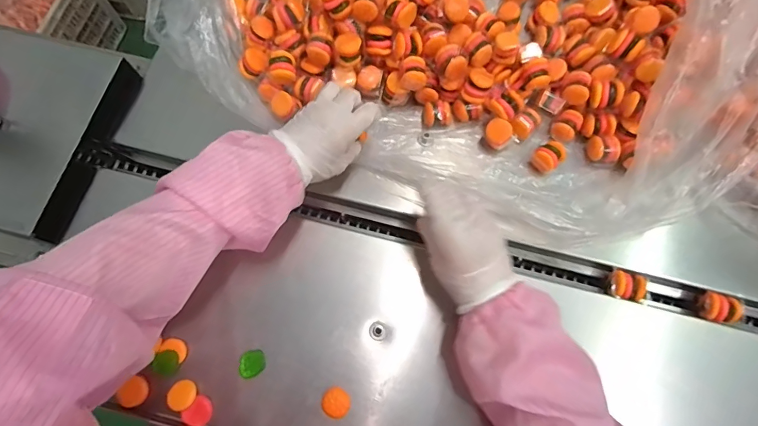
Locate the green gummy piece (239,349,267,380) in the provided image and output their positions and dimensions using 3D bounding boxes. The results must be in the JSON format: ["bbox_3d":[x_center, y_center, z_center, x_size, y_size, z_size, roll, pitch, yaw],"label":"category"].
[{"bbox_3d":[-0.130,0.155,0.423,0.025,0.009,0.026,-14,73,-6],"label":"green gummy piece"}]

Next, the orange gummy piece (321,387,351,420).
[{"bbox_3d":[-0.043,0.192,0.418,0.028,0.005,0.027,6,72,-20],"label":"orange gummy piece"}]

